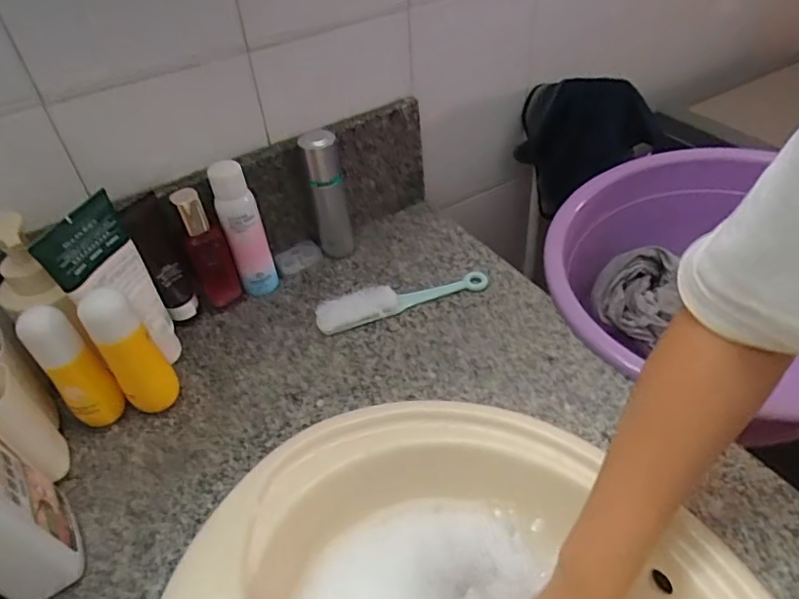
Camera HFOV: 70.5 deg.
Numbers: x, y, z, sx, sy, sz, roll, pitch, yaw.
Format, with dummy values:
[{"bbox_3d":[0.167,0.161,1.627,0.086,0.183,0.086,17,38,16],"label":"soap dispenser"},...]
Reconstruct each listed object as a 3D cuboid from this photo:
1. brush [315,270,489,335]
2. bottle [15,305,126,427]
[{"bbox_3d":[0.004,-0.006,0.665,0.205,0.024,0.042,-15,45,-11],"label":"brush"},{"bbox_3d":[-0.303,0.067,0.529,0.041,0.135,0.043,28,52,29],"label":"bottle"}]

